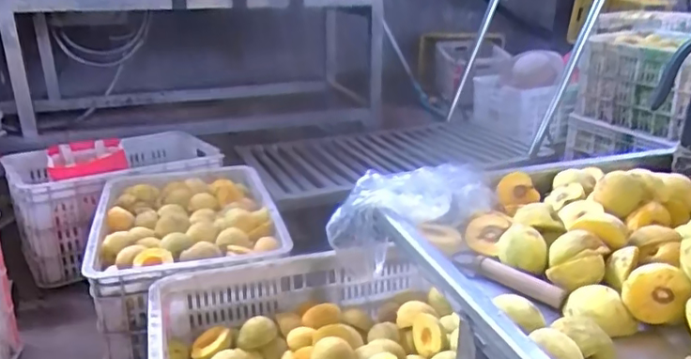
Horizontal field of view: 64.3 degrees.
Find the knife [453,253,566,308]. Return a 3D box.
[{"bbox_3d":[0.190,0.113,0.642,0.025,0.018,0.136,-19,27,-41],"label":"knife"}]

